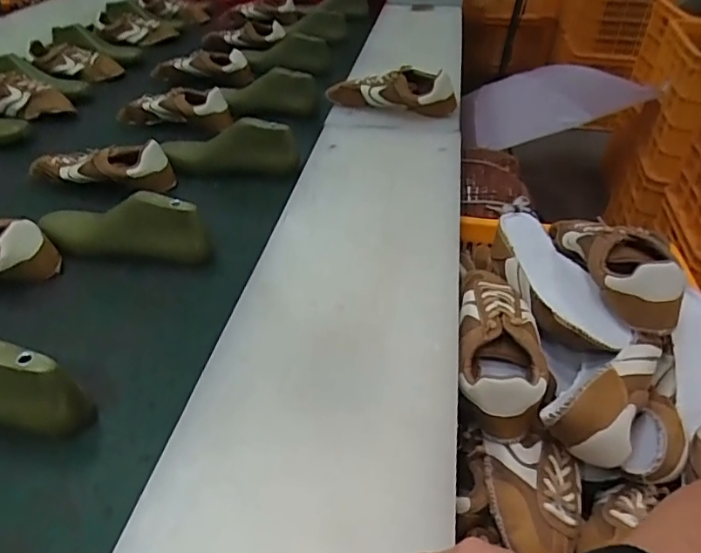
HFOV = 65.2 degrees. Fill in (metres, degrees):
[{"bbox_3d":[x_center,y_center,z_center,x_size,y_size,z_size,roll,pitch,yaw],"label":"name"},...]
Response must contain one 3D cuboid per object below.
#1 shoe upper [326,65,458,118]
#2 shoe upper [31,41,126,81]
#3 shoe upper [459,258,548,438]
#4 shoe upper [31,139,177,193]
[{"bbox_3d":[0.066,-0.326,0.979,0.240,0.075,0.074,9,40,10],"label":"shoe upper"},{"bbox_3d":[-0.642,-0.508,1.271,0.217,0.070,0.094,9,40,11],"label":"shoe upper"},{"bbox_3d":[0.168,0.067,0.640,0.086,0.070,0.240,5,39,6],"label":"shoe upper"},{"bbox_3d":[-0.400,-0.173,0.869,0.230,0.068,0.068,5,39,6],"label":"shoe upper"}]

